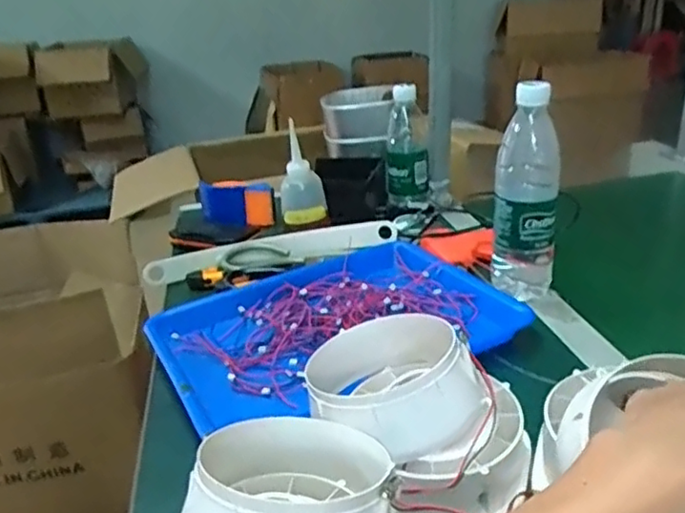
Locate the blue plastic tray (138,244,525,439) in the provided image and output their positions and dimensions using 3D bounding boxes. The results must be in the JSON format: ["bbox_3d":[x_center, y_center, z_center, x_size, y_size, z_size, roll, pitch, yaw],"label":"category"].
[{"bbox_3d":[-0.010,0.075,0.659,0.341,0.035,0.254,-17,26,-24],"label":"blue plastic tray"}]

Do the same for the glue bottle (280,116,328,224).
[{"bbox_3d":[-0.055,-0.101,0.853,0.057,0.148,0.052,-5,24,1],"label":"glue bottle"}]

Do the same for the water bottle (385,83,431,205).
[{"bbox_3d":[0.094,-0.162,0.929,0.062,0.168,0.060,-3,24,5],"label":"water bottle"}]

